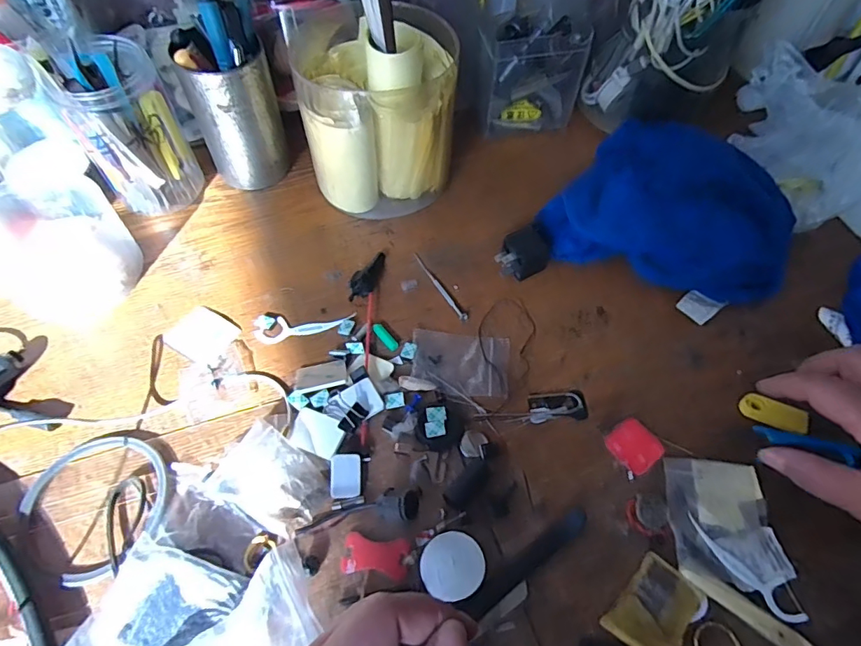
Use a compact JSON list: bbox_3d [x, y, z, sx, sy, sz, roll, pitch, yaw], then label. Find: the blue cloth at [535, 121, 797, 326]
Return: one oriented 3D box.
[{"bbox_3d":[0.203,-0.096,0.411,0.185,0.052,0.160,28,61,16],"label":"blue cloth"}]

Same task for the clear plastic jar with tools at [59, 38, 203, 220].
[{"bbox_3d":[-0.238,-0.154,0.403,0.070,0.123,0.066,-22,60,-15],"label":"clear plastic jar with tools"}]

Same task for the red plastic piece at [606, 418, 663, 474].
[{"bbox_3d":[0.136,0.080,0.334,0.031,0.004,0.031,-32,63,-20],"label":"red plastic piece"}]

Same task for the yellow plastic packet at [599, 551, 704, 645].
[{"bbox_3d":[0.124,0.155,0.274,0.053,0.016,0.034,-39,66,-23],"label":"yellow plastic packet"}]

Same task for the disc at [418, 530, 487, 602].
[{"bbox_3d":[0.013,0.138,0.290,0.036,0.007,0.034,1,57,-1],"label":"disc"}]

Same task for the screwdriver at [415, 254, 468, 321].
[{"bbox_3d":[0.008,-0.030,0.402,0.007,0.004,0.076,-26,62,-17],"label":"screwdriver"}]

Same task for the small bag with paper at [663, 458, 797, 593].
[{"bbox_3d":[0.177,0.118,0.304,0.062,0.004,0.071,4,57,1],"label":"small bag with paper"}]

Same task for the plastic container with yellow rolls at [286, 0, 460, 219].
[{"bbox_3d":[-0.049,-0.189,0.431,0.126,0.125,0.146,-9,58,-7],"label":"plastic container with yellow rolls"}]

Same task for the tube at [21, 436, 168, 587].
[{"bbox_3d":[-0.201,0.105,0.307,0.088,0.005,0.072,38,64,21],"label":"tube"}]

